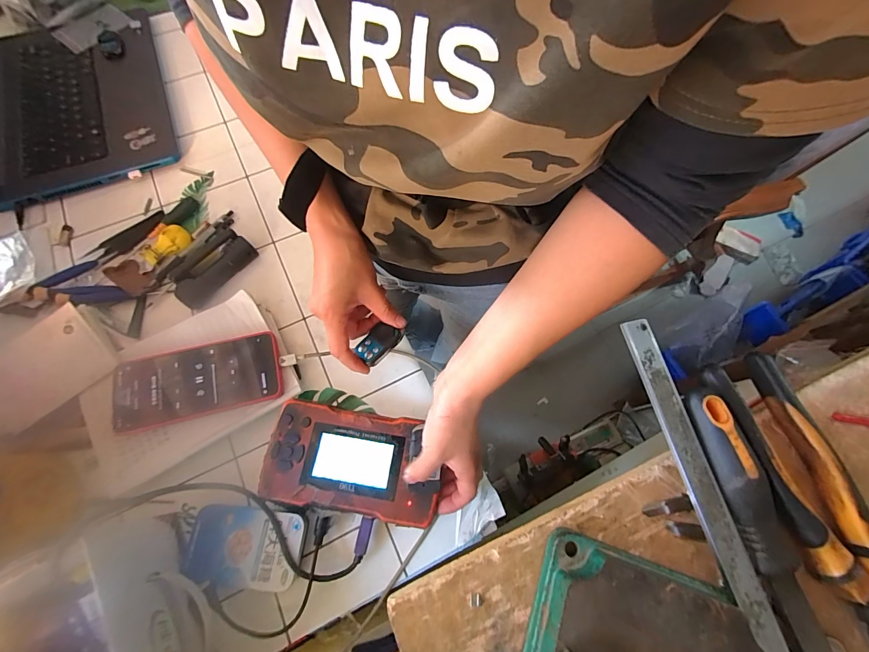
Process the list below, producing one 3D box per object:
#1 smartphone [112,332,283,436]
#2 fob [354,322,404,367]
[{"bbox_3d":[-0.252,0.058,0.395,0.160,0.007,0.078,-13,69,-12],"label":"smartphone"},{"bbox_3d":[-0.055,0.016,0.366,0.028,0.014,0.045,41,74,12],"label":"fob"}]

